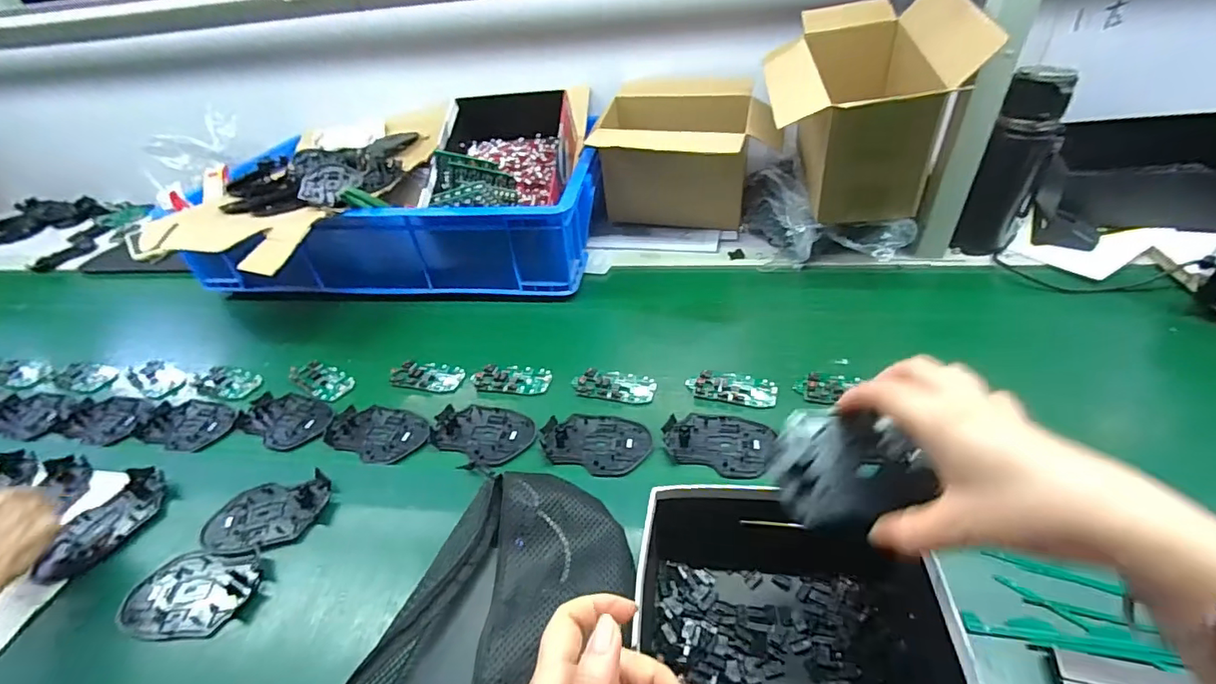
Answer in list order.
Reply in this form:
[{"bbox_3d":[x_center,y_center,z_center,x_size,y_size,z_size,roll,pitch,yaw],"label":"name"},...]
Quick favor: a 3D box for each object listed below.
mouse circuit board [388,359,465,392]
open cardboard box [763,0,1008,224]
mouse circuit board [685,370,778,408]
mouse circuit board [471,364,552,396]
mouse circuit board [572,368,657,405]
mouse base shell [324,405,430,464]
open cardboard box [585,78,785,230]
[{"bbox_3d":[-0.229,0.042,0.653,0.093,0.007,0.048,4,41,12],"label":"mouse circuit board"},{"bbox_3d":[0.335,-0.318,0.709,0.228,0.224,0.261,7,42,15],"label":"open cardboard box"},{"bbox_3d":[0.142,0.051,0.592,0.098,0.010,0.045,7,42,15],"label":"mouse circuit board"},{"bbox_3d":[-0.119,0.043,0.637,0.097,0.007,0.045,5,41,13],"label":"mouse circuit board"},{"bbox_3d":[0.007,0.050,0.611,0.098,0.010,0.046,6,41,15],"label":"mouse circuit board"},{"bbox_3d":[-0.263,0.103,0.589,0.116,0.011,0.072,13,44,22],"label":"mouse base shell"},{"bbox_3d":[0.113,-0.308,0.868,0.245,0.188,0.175,11,43,20],"label":"open cardboard box"}]

